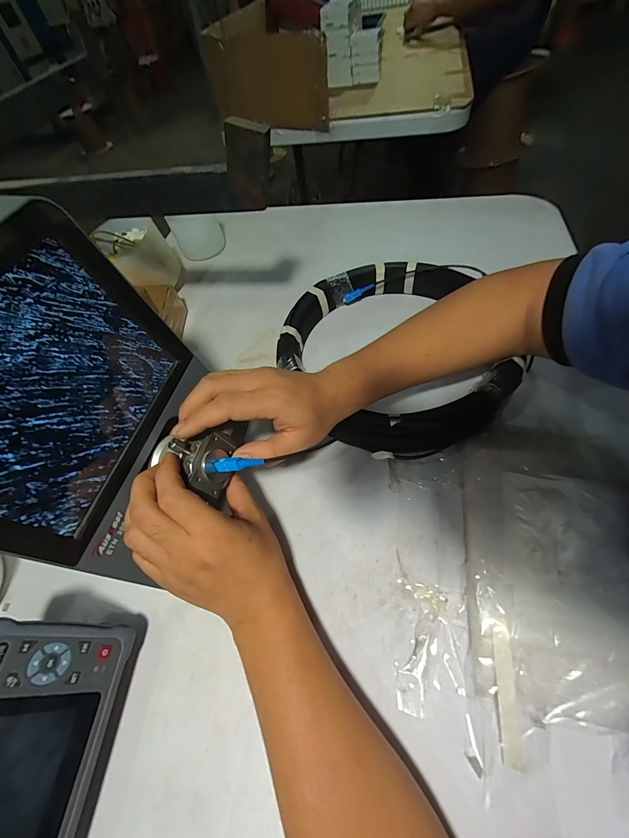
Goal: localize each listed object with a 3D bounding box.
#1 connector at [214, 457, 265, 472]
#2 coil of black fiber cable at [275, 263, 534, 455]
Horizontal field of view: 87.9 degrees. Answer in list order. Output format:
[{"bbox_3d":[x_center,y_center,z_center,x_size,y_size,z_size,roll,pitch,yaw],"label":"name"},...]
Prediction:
[{"bbox_3d":[-0.060,0.035,0.259,0.047,0.005,0.011,-6,53,24],"label":"connector"},{"bbox_3d":[0.095,-0.091,0.415,0.271,0.060,0.292,-4,58,7],"label":"coil of black fiber cable"}]

